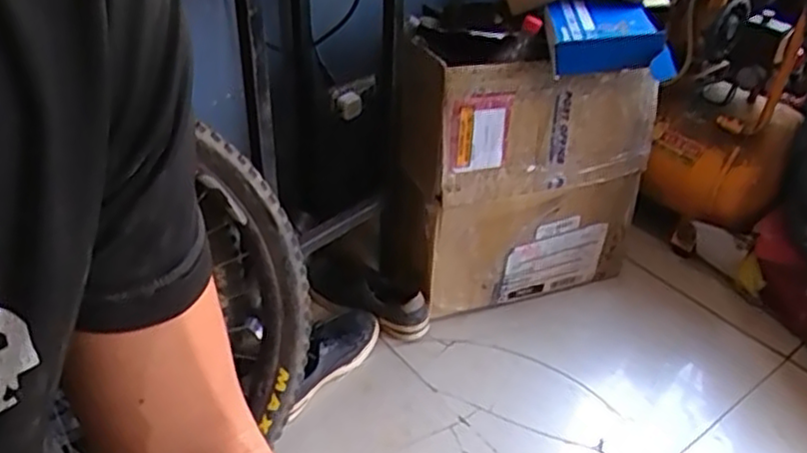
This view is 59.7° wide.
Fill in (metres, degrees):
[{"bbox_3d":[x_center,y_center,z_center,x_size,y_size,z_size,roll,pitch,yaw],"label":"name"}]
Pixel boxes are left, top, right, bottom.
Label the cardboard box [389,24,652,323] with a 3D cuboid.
[{"bbox_3d":[0.207,-0.099,1.345,0.490,0.522,0.205,-11,39,-18],"label":"cardboard box"}]

